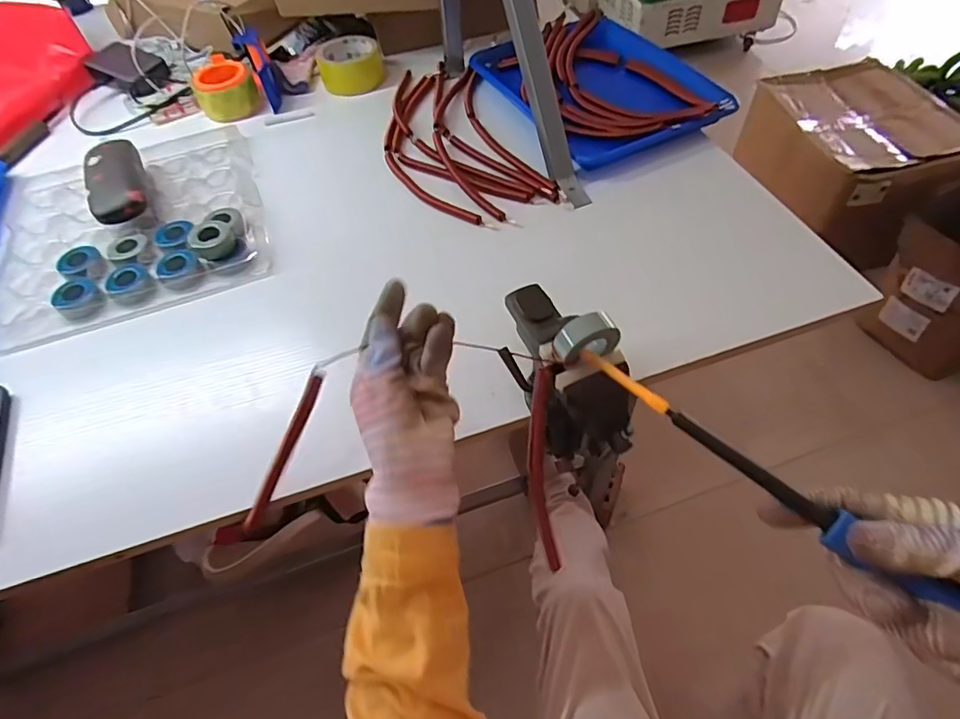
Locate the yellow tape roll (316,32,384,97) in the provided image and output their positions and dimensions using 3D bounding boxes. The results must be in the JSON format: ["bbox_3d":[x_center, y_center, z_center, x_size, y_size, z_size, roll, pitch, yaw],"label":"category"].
[{"bbox_3d":[-0.204,-0.466,0.852,0.097,0.056,0.097,-2,54,3],"label":"yellow tape roll"}]

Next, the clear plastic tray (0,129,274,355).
[{"bbox_3d":[-0.431,-0.174,0.665,0.316,0.031,0.322,-17,54,-8],"label":"clear plastic tray"}]

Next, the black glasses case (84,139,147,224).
[{"bbox_3d":[-0.450,-0.217,0.672,0.064,0.041,0.151,-23,55,-12],"label":"black glasses case"}]

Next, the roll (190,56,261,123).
[{"bbox_3d":[-0.386,-0.411,0.817,0.089,0.049,0.102,-21,55,-11],"label":"roll"}]

